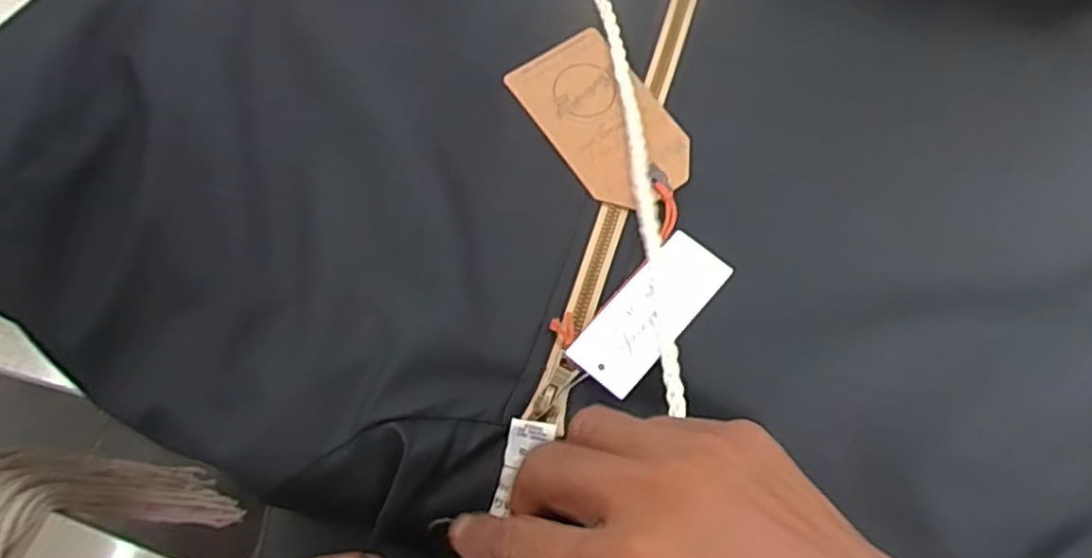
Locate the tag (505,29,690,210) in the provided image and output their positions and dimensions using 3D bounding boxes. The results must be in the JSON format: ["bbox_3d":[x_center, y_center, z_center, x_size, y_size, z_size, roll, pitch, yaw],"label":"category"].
[{"bbox_3d":[0.029,-0.081,0.351,0.057,0.005,0.096,-34,74,-8],"label":"tag"}]

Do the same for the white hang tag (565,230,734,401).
[{"bbox_3d":[0.048,0.014,0.311,0.032,0.004,0.082,39,70,16],"label":"white hang tag"}]

